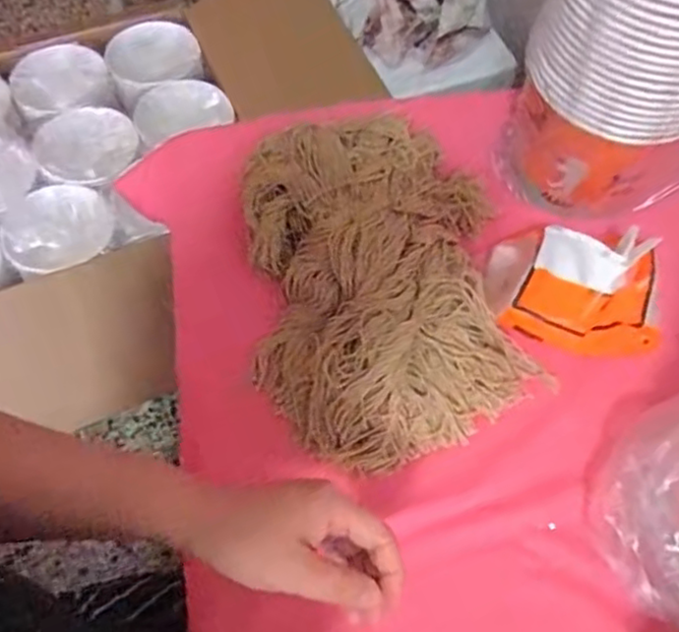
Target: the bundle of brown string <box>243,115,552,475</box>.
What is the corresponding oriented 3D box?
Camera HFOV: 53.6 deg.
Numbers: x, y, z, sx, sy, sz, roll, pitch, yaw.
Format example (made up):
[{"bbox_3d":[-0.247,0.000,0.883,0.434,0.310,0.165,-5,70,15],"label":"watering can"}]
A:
[{"bbox_3d":[0.042,-0.036,0.596,0.228,0.087,0.306,-10,63,-7],"label":"bundle of brown string"}]

